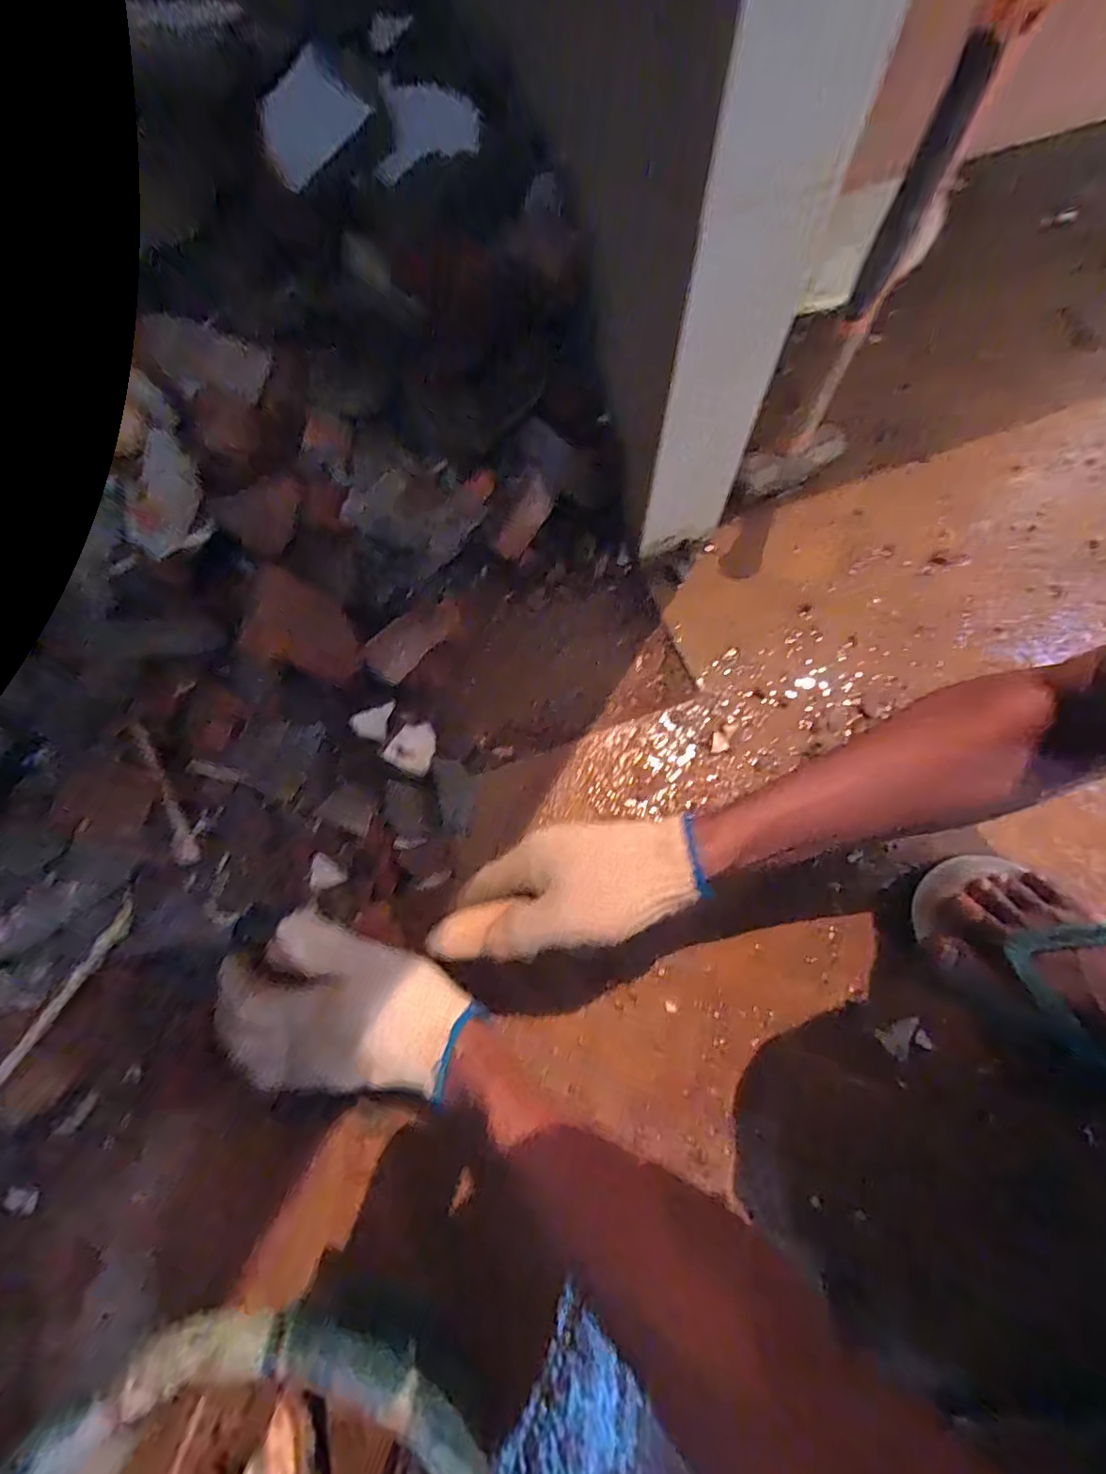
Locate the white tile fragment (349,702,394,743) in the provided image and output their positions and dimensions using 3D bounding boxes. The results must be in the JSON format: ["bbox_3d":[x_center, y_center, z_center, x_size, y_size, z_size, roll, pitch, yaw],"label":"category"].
[{"bbox_3d":[-0.167,-0.018,0.520,0.033,0.004,0.039,18,72,-20],"label":"white tile fragment"}]

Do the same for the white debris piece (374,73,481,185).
[{"bbox_3d":[-0.088,-0.429,0.401,0.075,0.048,0.015,10,45,8],"label":"white debris piece"}]

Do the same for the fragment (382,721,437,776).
[{"bbox_3d":[-0.124,0.008,0.510,0.039,0.005,0.053,33,46,-12],"label":"fragment"}]

